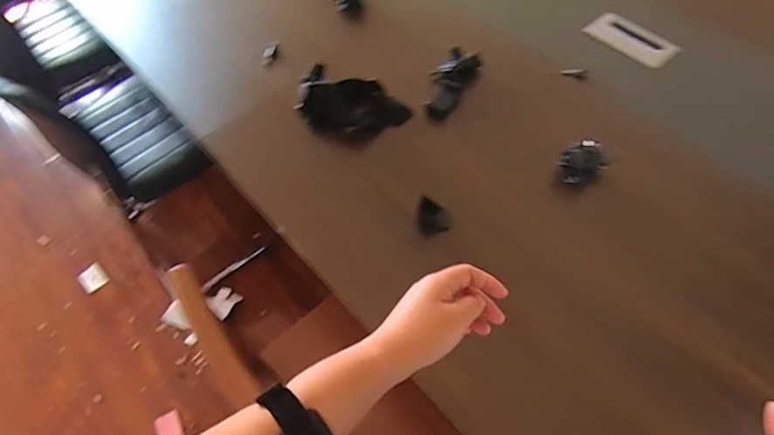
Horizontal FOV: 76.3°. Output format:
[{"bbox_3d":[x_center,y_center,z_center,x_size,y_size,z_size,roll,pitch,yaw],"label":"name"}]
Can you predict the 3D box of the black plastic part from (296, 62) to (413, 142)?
[{"bbox_3d":[-0.062,-0.196,0.853,0.189,0.059,0.115,19,61,15],"label":"black plastic part"}]

